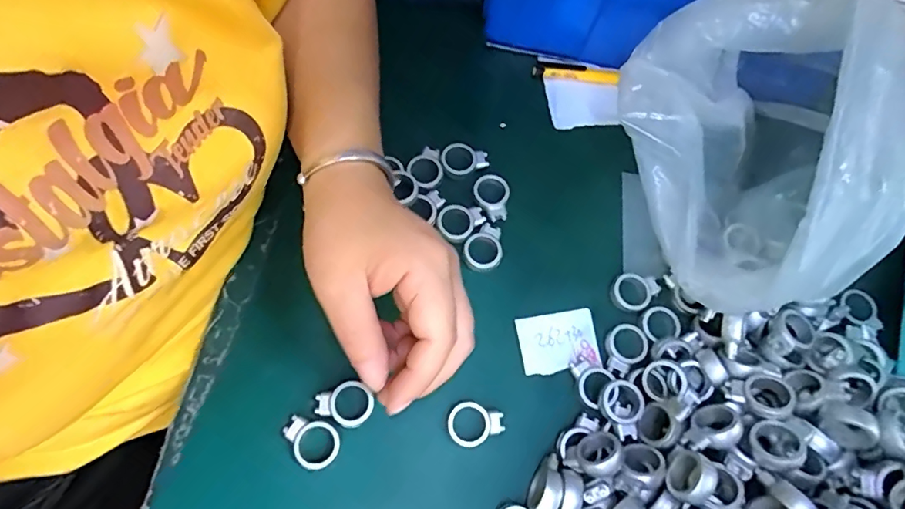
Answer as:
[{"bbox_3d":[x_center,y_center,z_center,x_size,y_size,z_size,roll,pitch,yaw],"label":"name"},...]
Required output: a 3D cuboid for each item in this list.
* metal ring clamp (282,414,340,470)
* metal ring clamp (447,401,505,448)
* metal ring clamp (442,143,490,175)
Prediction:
[{"bbox_3d":[-0.082,0.109,0.297,0.034,0.013,0.025,29,70,9],"label":"metal ring clamp"},{"bbox_3d":[0.014,0.102,0.306,0.033,0.005,0.026,-2,68,-3],"label":"metal ring clamp"},{"bbox_3d":[0.009,-0.071,0.369,0.033,0.004,0.024,-9,69,-6],"label":"metal ring clamp"}]

